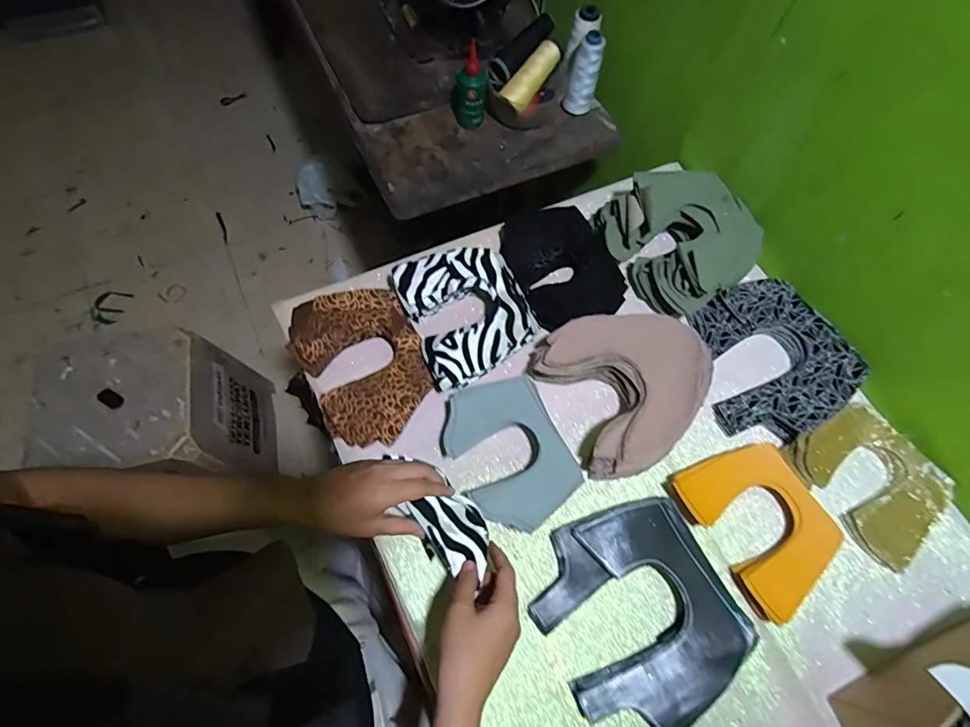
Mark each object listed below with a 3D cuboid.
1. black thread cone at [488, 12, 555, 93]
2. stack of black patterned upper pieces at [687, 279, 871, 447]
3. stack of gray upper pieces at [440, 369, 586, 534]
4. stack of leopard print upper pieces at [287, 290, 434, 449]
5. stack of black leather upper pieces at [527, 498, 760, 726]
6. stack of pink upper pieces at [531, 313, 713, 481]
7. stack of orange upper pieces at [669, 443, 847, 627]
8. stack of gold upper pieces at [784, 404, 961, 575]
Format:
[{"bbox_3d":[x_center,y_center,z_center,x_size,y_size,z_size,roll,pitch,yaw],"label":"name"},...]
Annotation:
[{"bbox_3d":[0.053,-0.462,0.692,0.037,0.036,0.121,44,91,13],"label":"black thread cone"},{"bbox_3d":[0.345,-0.006,0.582,0.183,0.035,0.185,-26,72,-14],"label":"stack of black patterned upper pieces"},{"bbox_3d":[0.025,0.096,0.517,0.116,0.028,0.158,-25,71,-13],"label":"stack of gray upper pieces"},{"bbox_3d":[-0.141,-0.004,0.549,0.134,0.033,0.182,-27,72,-14],"label":"stack of leopard print upper pieces"},{"bbox_3d":[0.151,0.241,0.465,0.184,0.030,0.185,-25,71,-13],"label":"stack of black leather upper pieces"},{"bbox_3d":[0.166,0.020,0.537,0.181,0.045,0.178,-24,71,-13],"label":"stack of pink upper pieces"},{"bbox_3d":[0.295,0.167,0.504,0.117,0.028,0.159,-29,72,-14],"label":"stack of orange upper pieces"},{"bbox_3d":[0.441,0.126,0.533,0.132,0.022,0.163,-36,74,-16],"label":"stack of gold upper pieces"}]

